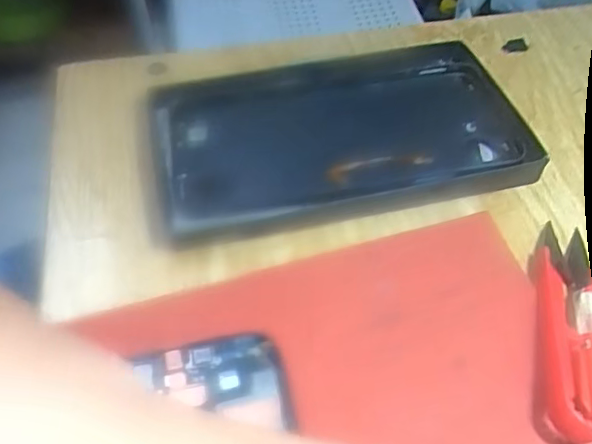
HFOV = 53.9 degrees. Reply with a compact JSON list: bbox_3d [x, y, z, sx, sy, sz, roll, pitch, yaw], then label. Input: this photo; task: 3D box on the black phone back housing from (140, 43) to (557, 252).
[{"bbox_3d":[0.021,-0.041,0.275,0.171,0.018,0.092,-11,62,-8],"label":"black phone back housing"}]

